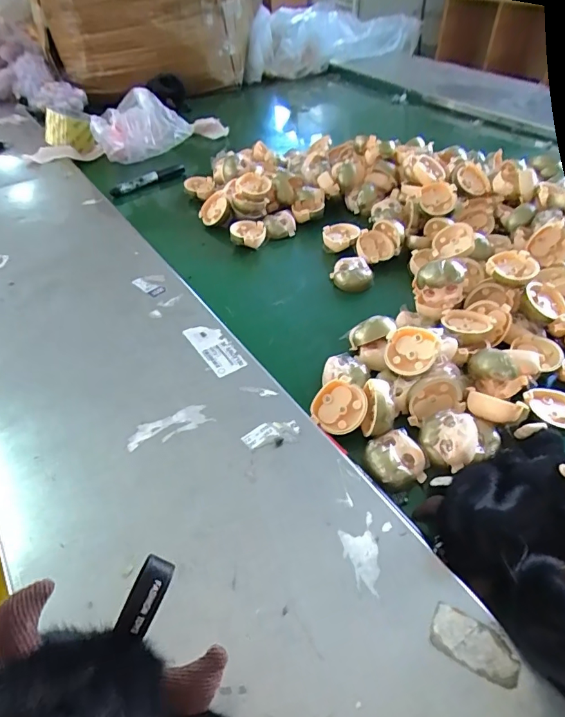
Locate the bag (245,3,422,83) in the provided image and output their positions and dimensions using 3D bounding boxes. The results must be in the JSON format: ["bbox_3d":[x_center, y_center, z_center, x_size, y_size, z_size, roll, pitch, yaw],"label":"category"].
[{"bbox_3d":[0.193,-0.948,1.360,0.606,0.166,0.192,-29,51,-27],"label":"bag"}]

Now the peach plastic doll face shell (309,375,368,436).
[{"bbox_3d":[0.053,0.045,0.412,0.045,0.021,0.048,30,82,25],"label":"peach plastic doll face shell"}]

